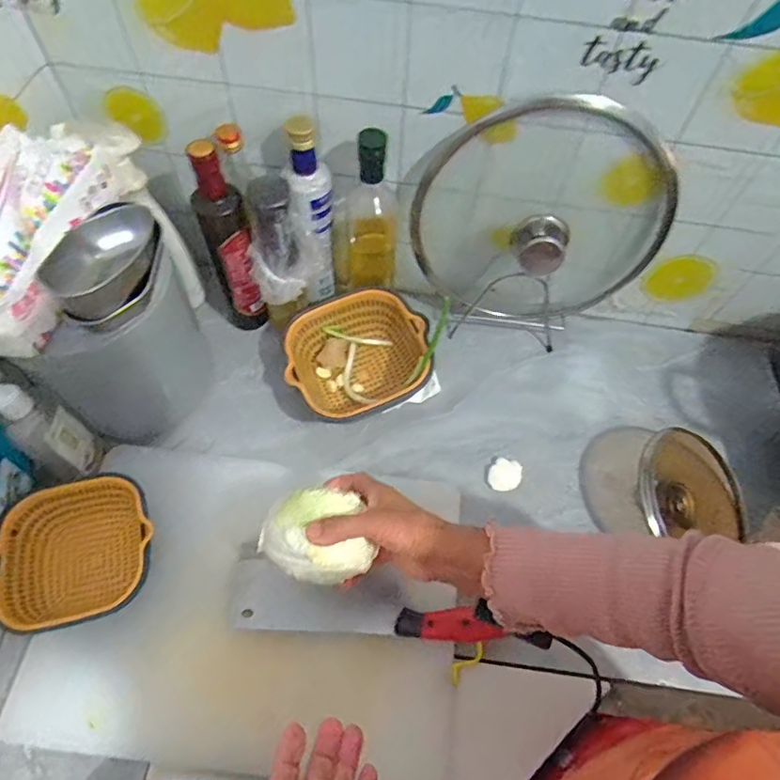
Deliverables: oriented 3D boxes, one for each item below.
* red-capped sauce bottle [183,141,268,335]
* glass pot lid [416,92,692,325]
[{"bbox_3d":[-0.197,-0.164,0.666,0.059,0.282,0.061,-19,63,-13],"label":"red-capped sauce bottle"},{"bbox_3d":[0.189,-0.197,0.673,0.320,0.283,0.078,10,60,2],"label":"glass pot lid"}]

